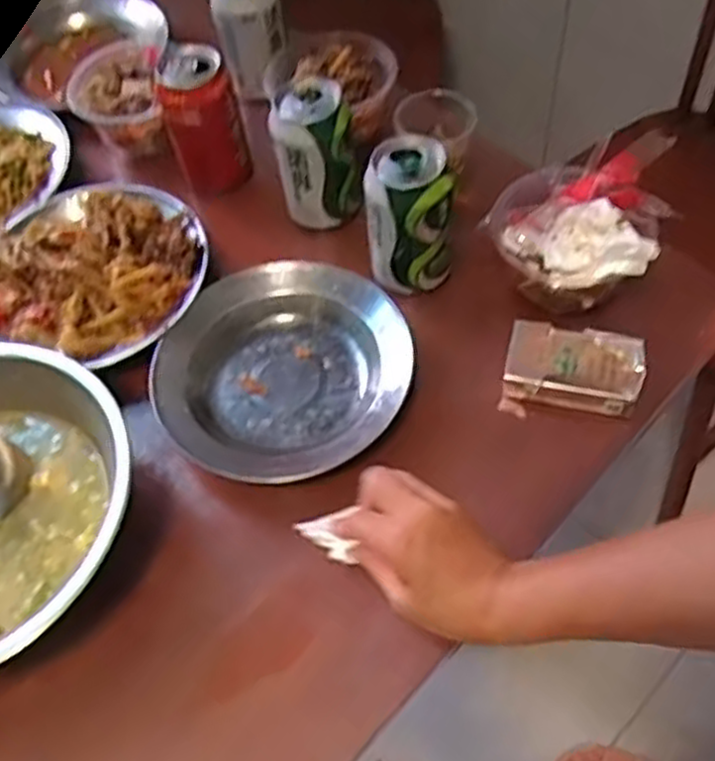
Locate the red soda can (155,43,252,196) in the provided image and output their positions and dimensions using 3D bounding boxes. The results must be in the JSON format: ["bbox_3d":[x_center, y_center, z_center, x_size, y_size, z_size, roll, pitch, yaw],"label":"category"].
[{"bbox_3d":[-0.133,-0.220,0.684,0.062,0.126,0.054,-16,57,-6],"label":"red soda can"}]

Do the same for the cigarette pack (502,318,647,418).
[{"bbox_3d":[0.160,-0.011,0.574,0.095,0.030,0.062,14,59,13],"label":"cigarette pack"}]

